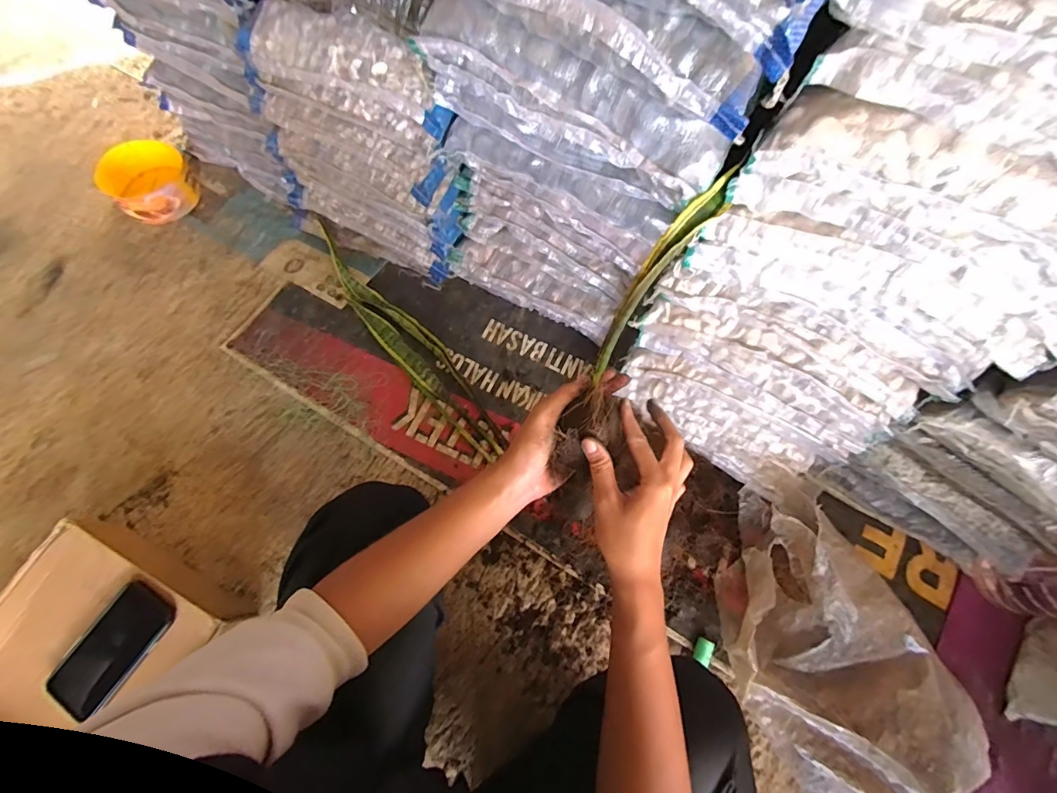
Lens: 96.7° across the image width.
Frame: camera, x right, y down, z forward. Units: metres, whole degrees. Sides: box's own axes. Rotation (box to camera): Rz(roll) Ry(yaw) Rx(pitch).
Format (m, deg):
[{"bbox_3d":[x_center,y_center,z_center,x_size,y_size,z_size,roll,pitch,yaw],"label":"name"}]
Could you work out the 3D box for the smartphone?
[{"bbox_3d":[-0.511,0.308,0.577,0.084,0.006,0.150,33,76,11],"label":"smartphone"}]

